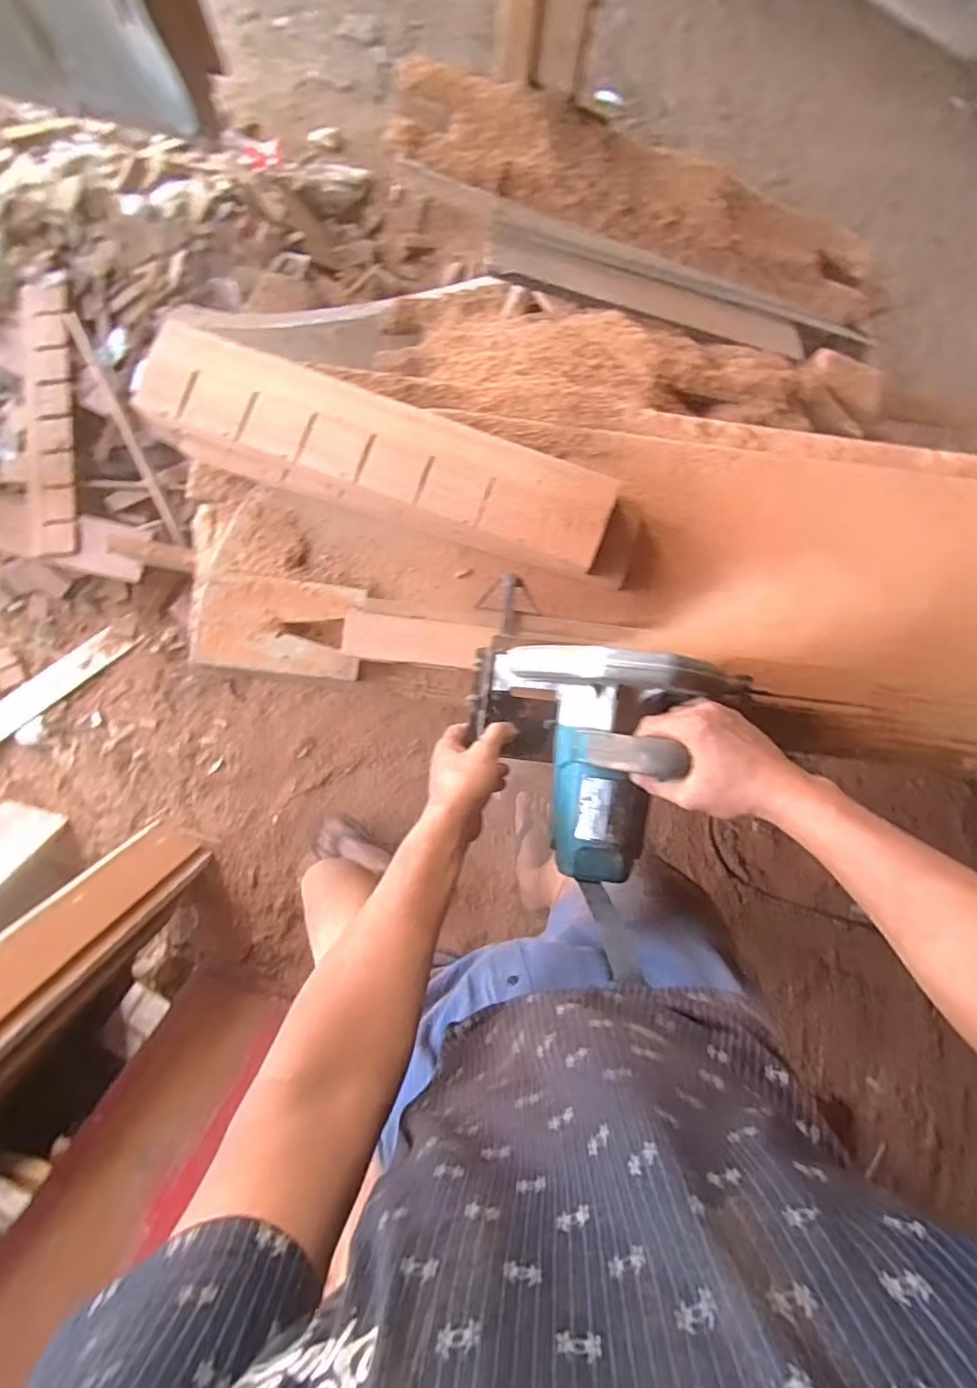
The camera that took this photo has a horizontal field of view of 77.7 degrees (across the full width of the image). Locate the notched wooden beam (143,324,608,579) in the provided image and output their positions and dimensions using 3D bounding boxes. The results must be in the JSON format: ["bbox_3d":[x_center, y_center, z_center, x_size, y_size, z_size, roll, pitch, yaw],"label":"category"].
[{"bbox_3d":[-0.131,-0.286,0.723,0.568,0.055,0.129,21,86,-1],"label":"notched wooden beam"}]

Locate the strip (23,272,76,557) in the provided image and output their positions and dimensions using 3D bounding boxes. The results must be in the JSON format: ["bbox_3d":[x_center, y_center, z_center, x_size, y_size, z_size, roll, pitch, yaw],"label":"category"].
[{"bbox_3d":[-0.918,-0.579,1.264,0.097,0.032,0.567,-1,92,-7],"label":"strip"}]

